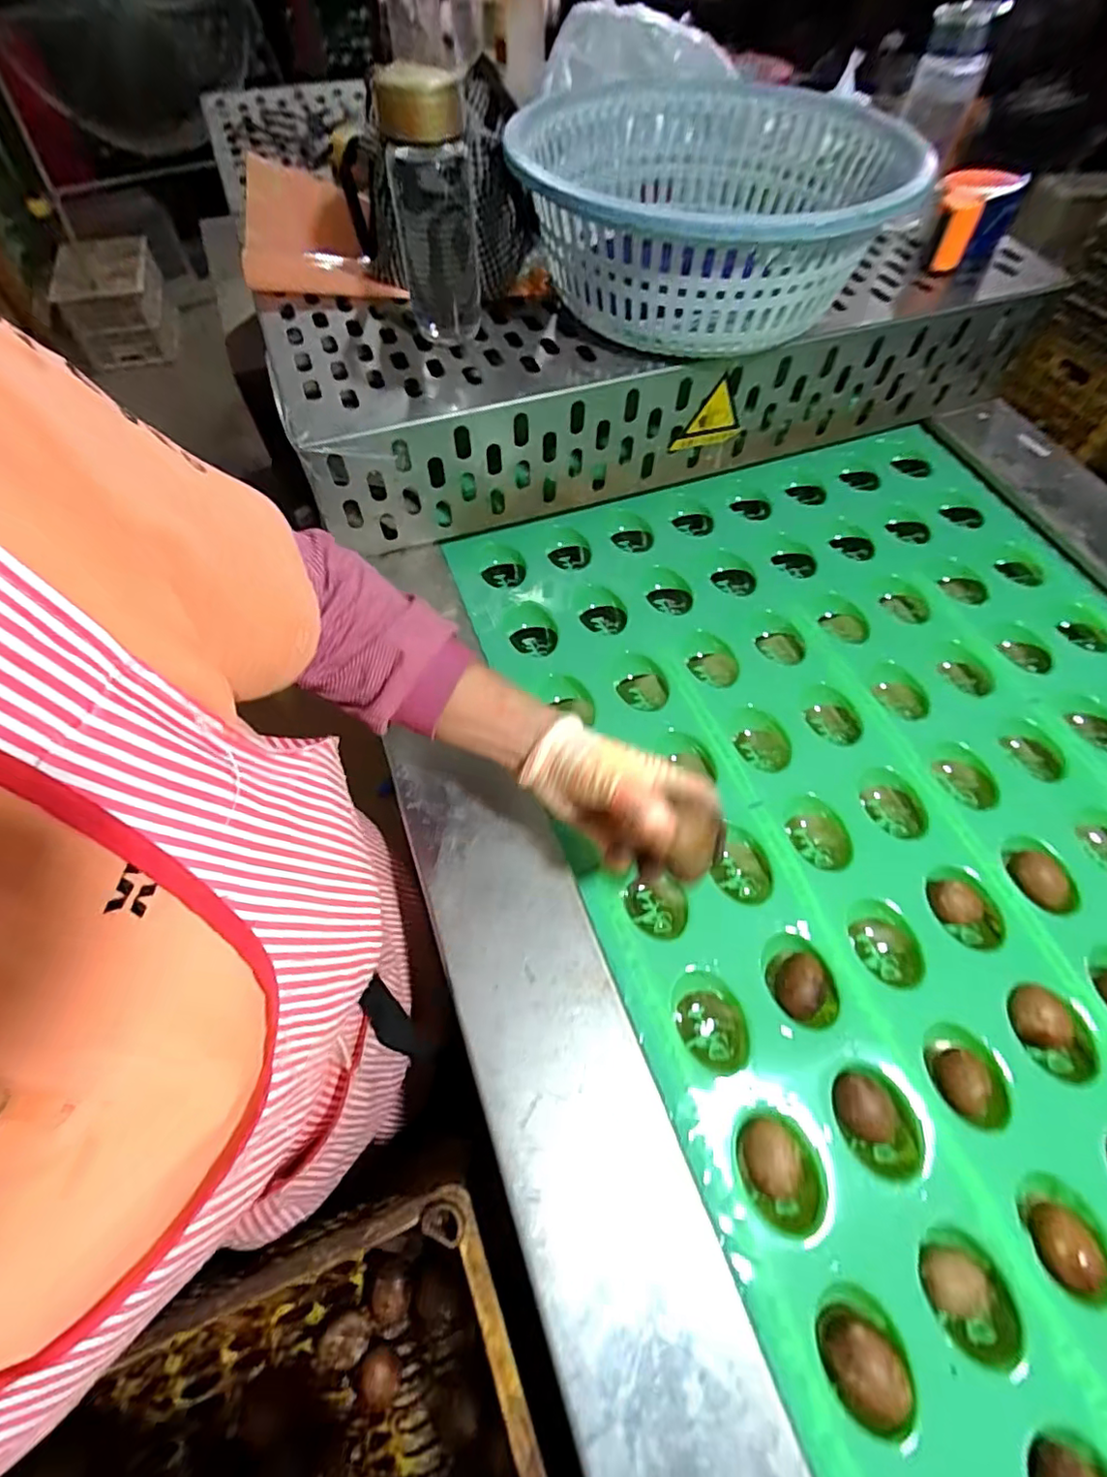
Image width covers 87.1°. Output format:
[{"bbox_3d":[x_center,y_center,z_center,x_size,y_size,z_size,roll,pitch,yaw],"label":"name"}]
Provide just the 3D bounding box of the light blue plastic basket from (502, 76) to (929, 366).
[{"bbox_3d":[0.152,-0.540,0.590,0.348,0.123,0.399,8,62,3],"label":"light blue plastic basket"}]

